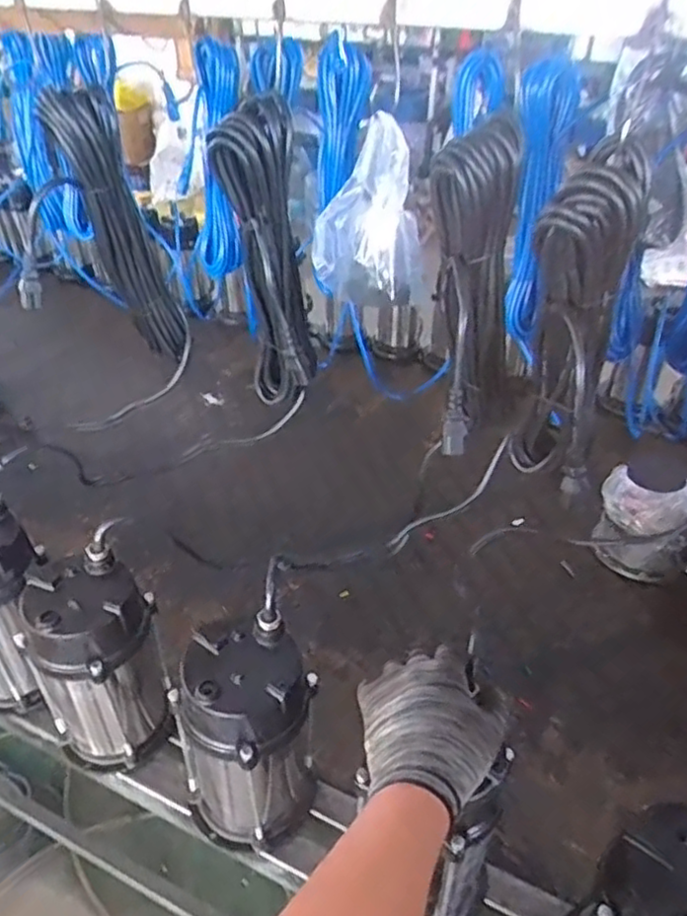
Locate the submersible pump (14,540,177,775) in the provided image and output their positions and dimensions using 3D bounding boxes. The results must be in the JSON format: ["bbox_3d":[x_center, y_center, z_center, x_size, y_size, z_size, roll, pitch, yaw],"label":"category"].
[{"bbox_3d":[-0.271,0.237,0.762,0.135,0.257,0.116,-23,45,-26],"label":"submersible pump"}]

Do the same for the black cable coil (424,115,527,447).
[{"bbox_3d":[0.130,-0.143,0.667,0.108,0.335,0.065,5,39,6],"label":"black cable coil"}]

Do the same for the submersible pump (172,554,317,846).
[{"bbox_3d":[-0.088,0.293,0.674,0.135,0.261,0.141,-16,42,-19],"label":"submersible pump"}]

